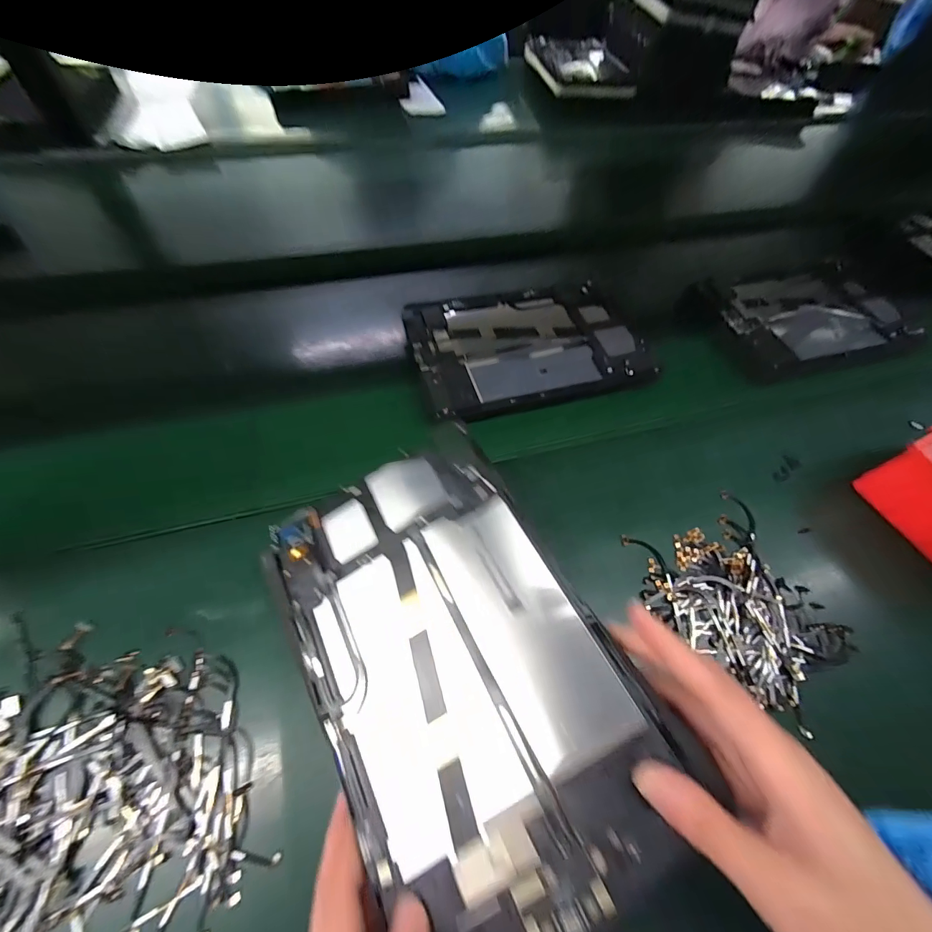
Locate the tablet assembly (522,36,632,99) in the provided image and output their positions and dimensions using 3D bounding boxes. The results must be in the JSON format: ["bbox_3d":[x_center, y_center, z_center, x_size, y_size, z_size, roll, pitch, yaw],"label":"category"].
[{"bbox_3d":[0.222,-0.765,0.782,0.173,0.028,0.256,-7,59,-8],"label":"tablet assembly"}]

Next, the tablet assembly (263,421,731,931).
[{"bbox_3d":[-0.009,0.099,0.221,0.154,0.006,0.236,-33,63,-3],"label":"tablet assembly"}]

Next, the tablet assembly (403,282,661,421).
[{"bbox_3d":[0.066,-0.129,0.429,0.240,0.009,0.164,-10,60,-11],"label":"tablet assembly"}]

